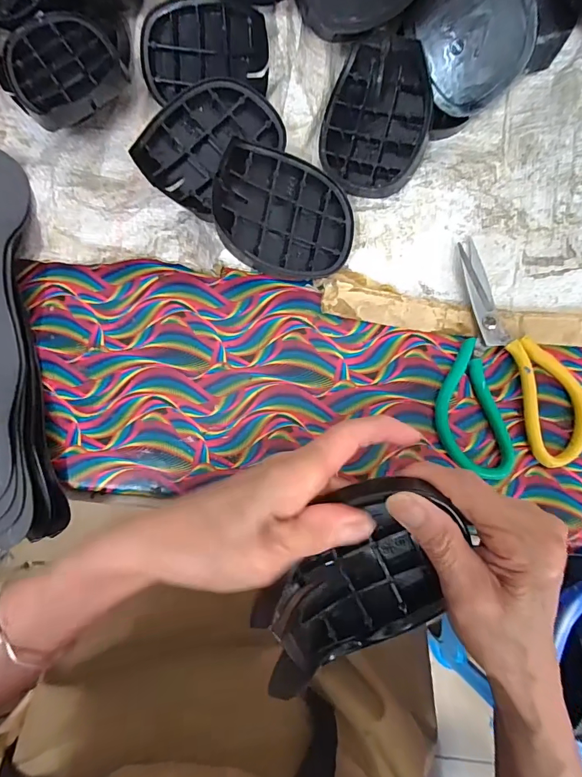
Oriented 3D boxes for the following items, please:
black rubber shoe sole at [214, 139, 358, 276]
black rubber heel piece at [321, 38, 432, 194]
[{"bbox_3d":[-0.003,-0.135,0.317,0.110,0.024,0.086,6,96,-14],"label":"black rubber shoe sole"},{"bbox_3d":[0.071,-0.224,0.336,0.086,0.026,0.118,10,79,1],"label":"black rubber heel piece"}]

